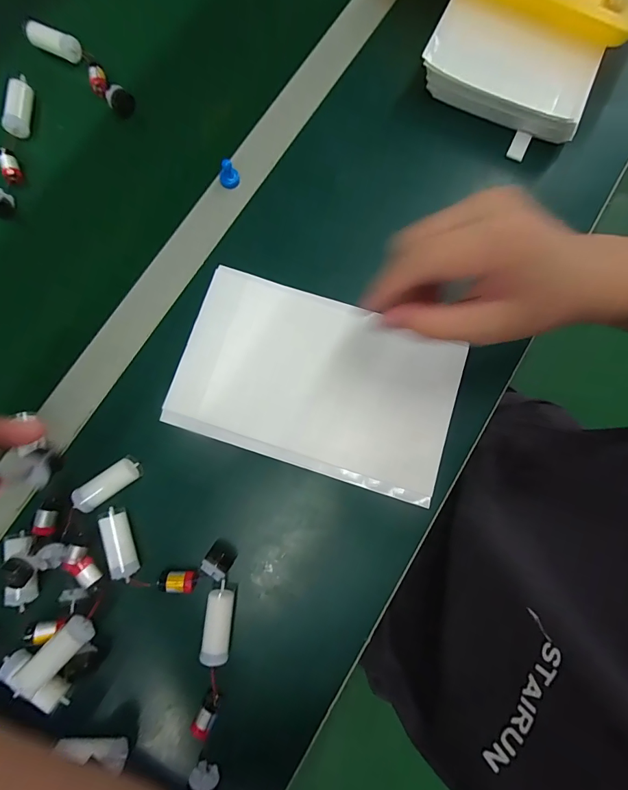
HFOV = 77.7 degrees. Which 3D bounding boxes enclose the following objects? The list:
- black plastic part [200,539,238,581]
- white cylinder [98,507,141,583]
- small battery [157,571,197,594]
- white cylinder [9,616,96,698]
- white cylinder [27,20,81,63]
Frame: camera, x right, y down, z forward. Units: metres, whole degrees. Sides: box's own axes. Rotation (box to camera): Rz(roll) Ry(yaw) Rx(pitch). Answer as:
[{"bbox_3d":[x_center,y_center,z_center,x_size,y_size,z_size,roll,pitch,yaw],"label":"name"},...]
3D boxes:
[{"bbox_3d":[-0.075,0.131,0.308,0.022,0.025,0.018,30,81,4],"label":"black plastic part"},{"bbox_3d":[-0.154,0.118,0.308,0.019,0.018,0.054,-21,81,-5],"label":"white cylinder"},{"bbox_3d":[-0.106,0.146,0.307,0.030,0.015,0.015,3,80,0],"label":"small battery"},{"bbox_3d":[-0.191,0.192,0.287,0.062,0.023,0.020,-44,83,-8],"label":"white cylinder"},{"bbox_3d":[-0.266,-0.360,0.398,0.056,0.019,0.018,25,80,3],"label":"white cylinder"}]

